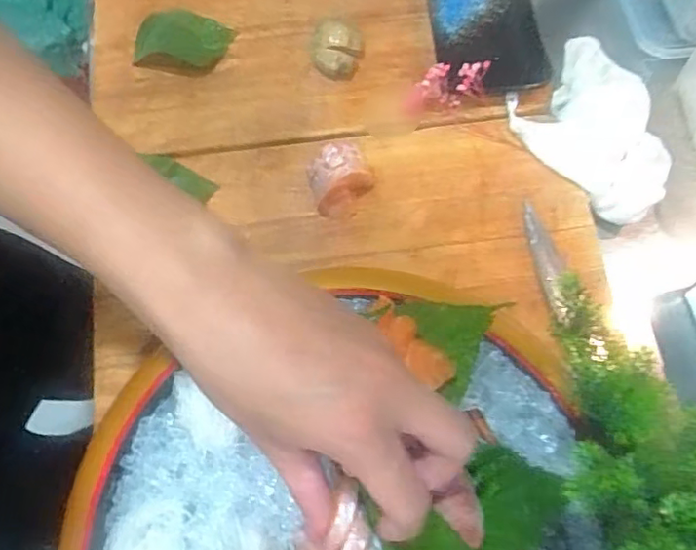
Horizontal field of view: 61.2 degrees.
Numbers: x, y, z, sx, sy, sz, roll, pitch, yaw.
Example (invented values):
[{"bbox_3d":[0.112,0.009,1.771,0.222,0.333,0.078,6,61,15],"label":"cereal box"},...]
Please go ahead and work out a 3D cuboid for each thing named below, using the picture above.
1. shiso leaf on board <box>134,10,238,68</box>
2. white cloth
[{"bbox_3d":[-0.141,-0.206,0.507,0.080,0.010,0.060,8,71,2],"label":"shiso leaf on board"},{"bbox_3d":[0.212,-0.125,0.487,0.136,0.037,0.141,-42,76,-13],"label":"white cloth"}]

